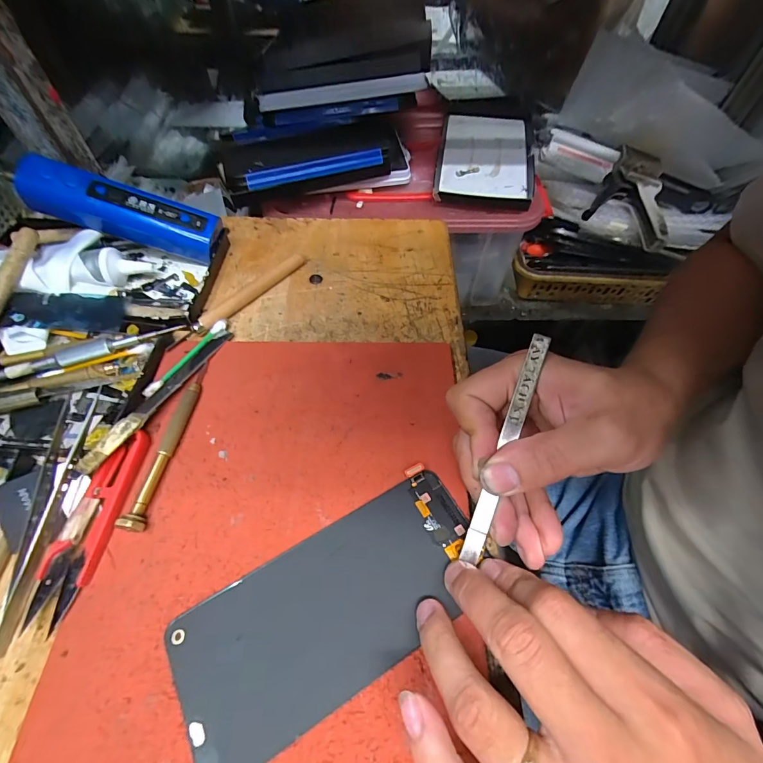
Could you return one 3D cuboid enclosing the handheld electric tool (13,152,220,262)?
[{"bbox_3d":[-0.190,-0.126,0.282,0.125,0.033,0.026,14,56,-17],"label":"handheld electric tool"}]

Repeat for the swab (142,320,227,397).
[{"bbox_3d":[-0.132,-0.018,0.259,0.008,0.004,0.073,25,60,13],"label":"swab"}]

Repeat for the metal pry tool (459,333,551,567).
[{"bbox_3d":[0.063,0.032,0.193,0.009,0.004,0.118,19,88,9],"label":"metal pry tool"}]

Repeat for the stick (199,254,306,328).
[{"bbox_3d":[-0.097,-0.071,0.294,0.009,0.011,0.097,38,63,19],"label":"stick"}]

